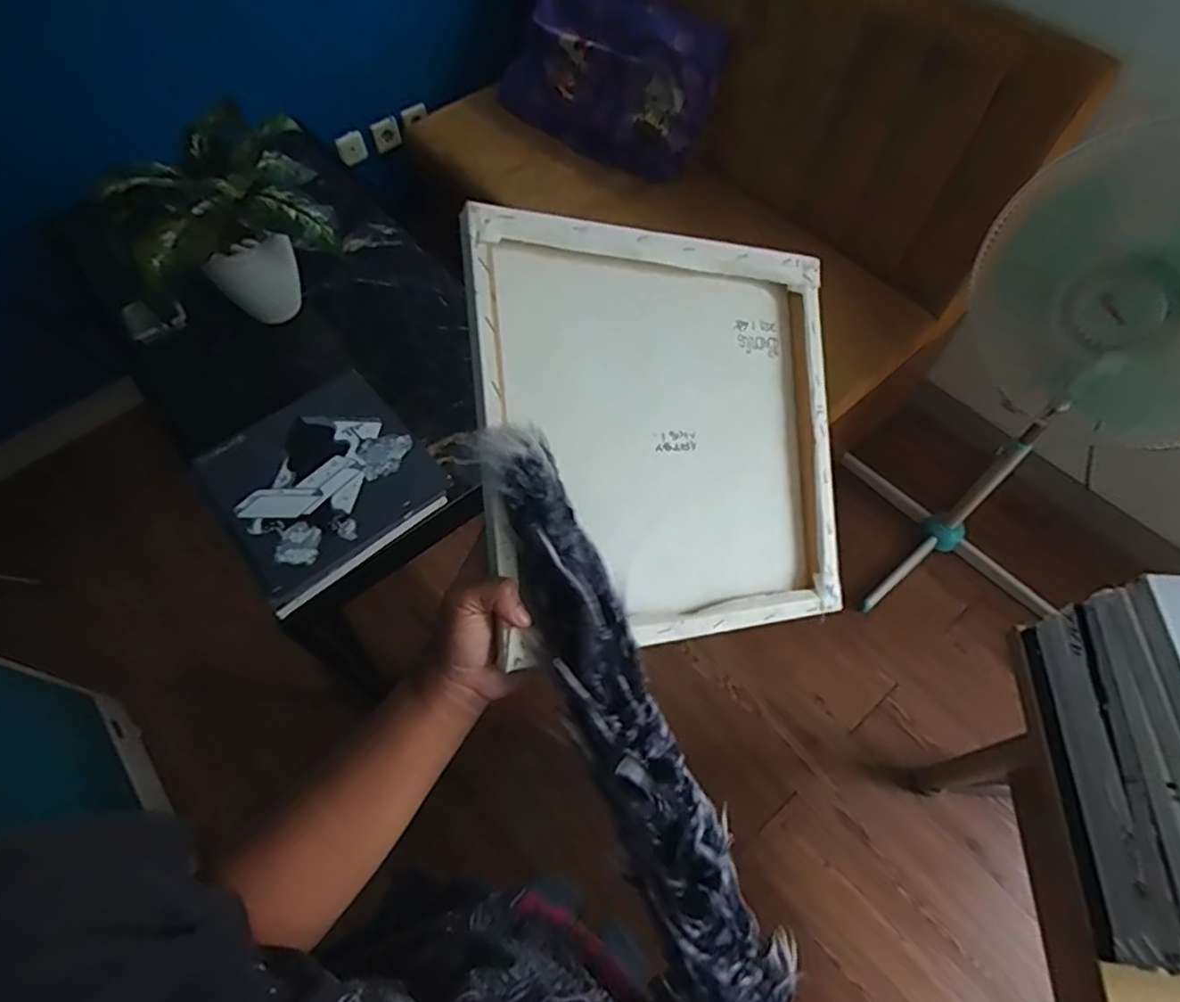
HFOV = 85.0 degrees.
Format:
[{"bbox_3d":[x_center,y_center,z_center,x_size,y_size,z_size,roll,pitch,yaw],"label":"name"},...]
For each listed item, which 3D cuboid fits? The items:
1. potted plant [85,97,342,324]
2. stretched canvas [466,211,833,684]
[{"bbox_3d":[-0.611,-0.462,1.149,0.306,0.325,0.240,-20,62,-9],"label":"potted plant"},{"bbox_3d":[0.064,-0.051,0.487,0.296,0.034,0.296,-4,91,-28],"label":"stretched canvas"}]

